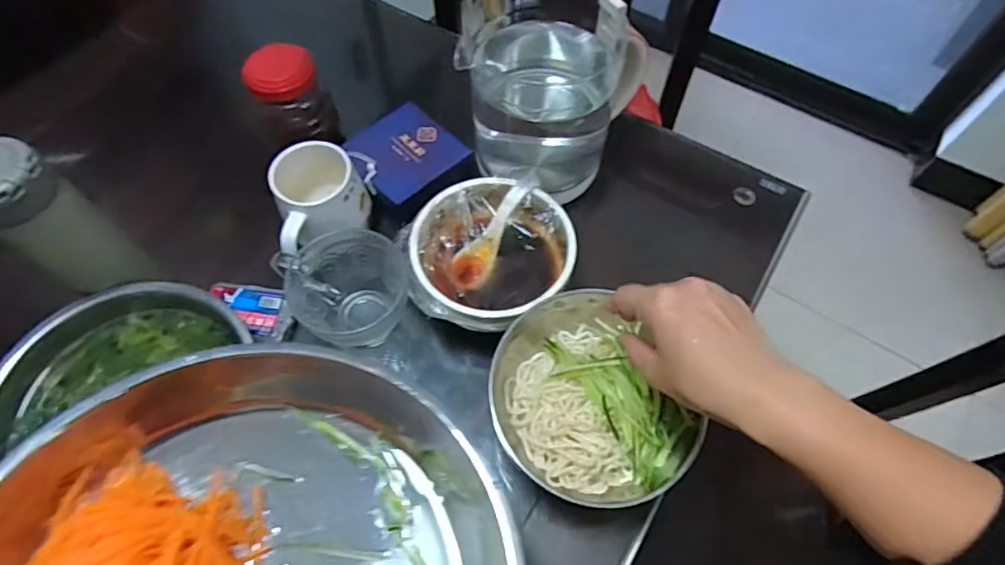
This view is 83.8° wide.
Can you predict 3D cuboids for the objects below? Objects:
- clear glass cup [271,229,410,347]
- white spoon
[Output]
[{"bbox_3d":[-0.155,0.005,0.551,0.106,0.083,0.102,1,63,-1],"label":"clear glass cup"},{"bbox_3d":[-0.007,-0.051,0.553,0.029,0.031,0.126,32,88,14],"label":"white spoon"}]

